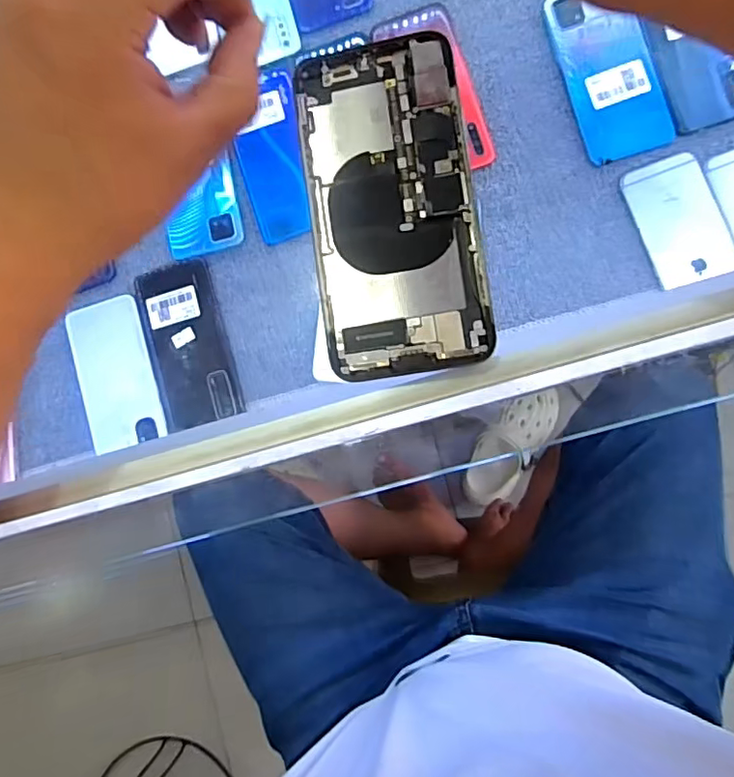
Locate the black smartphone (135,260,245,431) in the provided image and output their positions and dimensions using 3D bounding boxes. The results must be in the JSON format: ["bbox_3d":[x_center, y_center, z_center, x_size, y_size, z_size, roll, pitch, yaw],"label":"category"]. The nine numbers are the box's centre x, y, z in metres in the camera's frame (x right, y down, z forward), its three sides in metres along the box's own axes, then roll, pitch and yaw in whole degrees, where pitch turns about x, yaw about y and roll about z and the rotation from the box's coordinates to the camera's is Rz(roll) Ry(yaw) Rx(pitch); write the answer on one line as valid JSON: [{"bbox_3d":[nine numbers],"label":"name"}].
[{"bbox_3d":[-0.168,-0.044,0.529,0.070,0.012,0.154,-17,86,7],"label":"black smartphone"}]

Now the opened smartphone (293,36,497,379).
[{"bbox_3d":[0.010,-0.078,0.241,0.067,0.007,0.142,-9,87,7],"label":"opened smartphone"}]

